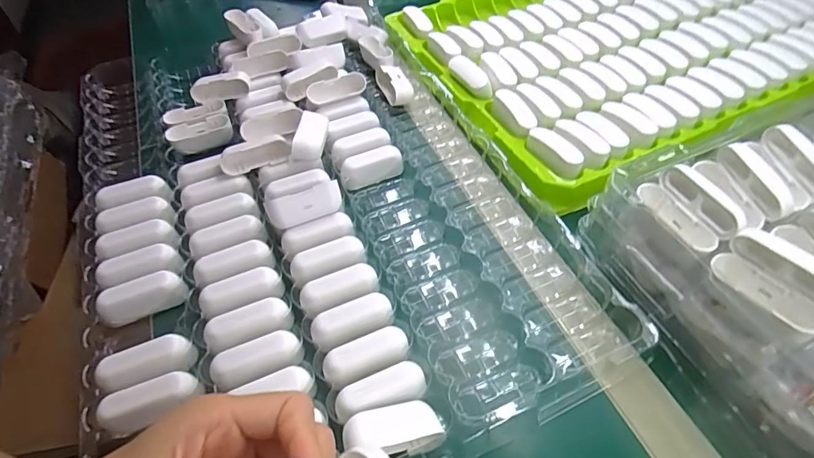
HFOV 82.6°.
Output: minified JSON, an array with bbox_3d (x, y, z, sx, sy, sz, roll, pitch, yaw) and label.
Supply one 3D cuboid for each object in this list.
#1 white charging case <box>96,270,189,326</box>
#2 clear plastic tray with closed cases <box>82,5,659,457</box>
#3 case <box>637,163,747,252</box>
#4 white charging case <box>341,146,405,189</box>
[{"bbox_3d":[-0.215,0.055,0.381,0.066,0.024,0.027,-17,51,-11],"label":"white charging case"},{"bbox_3d":[-0.111,-0.054,0.444,0.366,0.041,0.563,-21,52,-14],"label":"clear plastic tray with closed cases"},{"bbox_3d":[0.200,-0.014,0.328,0.027,0.038,0.064,-18,52,-12],"label":"case"},{"bbox_3d":[-0.037,-0.062,0.464,0.063,0.023,0.024,-21,52,-14],"label":"white charging case"}]

